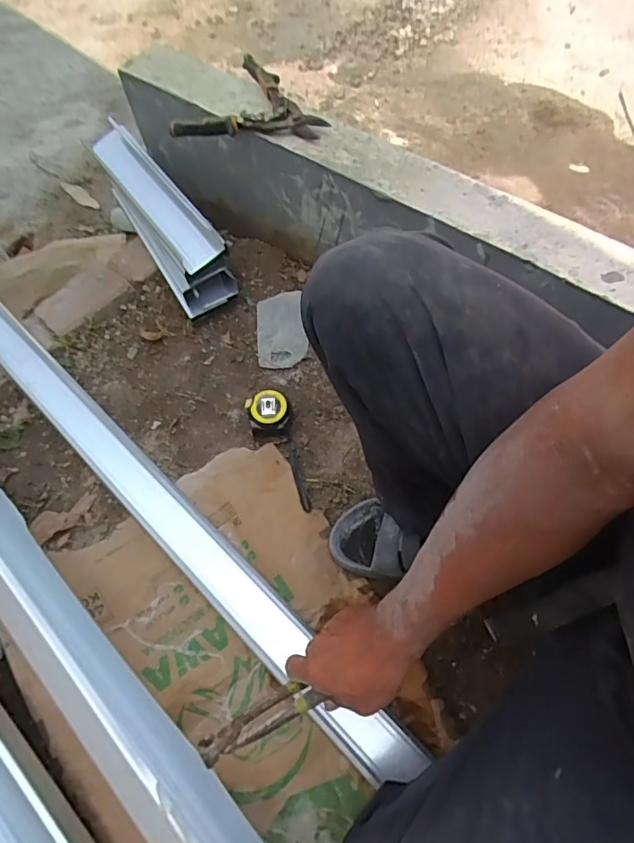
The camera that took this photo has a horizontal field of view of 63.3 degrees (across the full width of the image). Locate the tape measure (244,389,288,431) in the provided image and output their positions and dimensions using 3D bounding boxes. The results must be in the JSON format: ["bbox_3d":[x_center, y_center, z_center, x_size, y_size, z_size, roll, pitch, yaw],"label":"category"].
[{"bbox_3d":[-0.075,-0.013,0.806,0.062,0.044,0.060,-2,62,3],"label":"tape measure"}]

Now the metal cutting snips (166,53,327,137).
[{"bbox_3d":[-0.090,-0.498,0.793,0.240,0.034,0.165,10,63,9],"label":"metal cutting snips"}]

